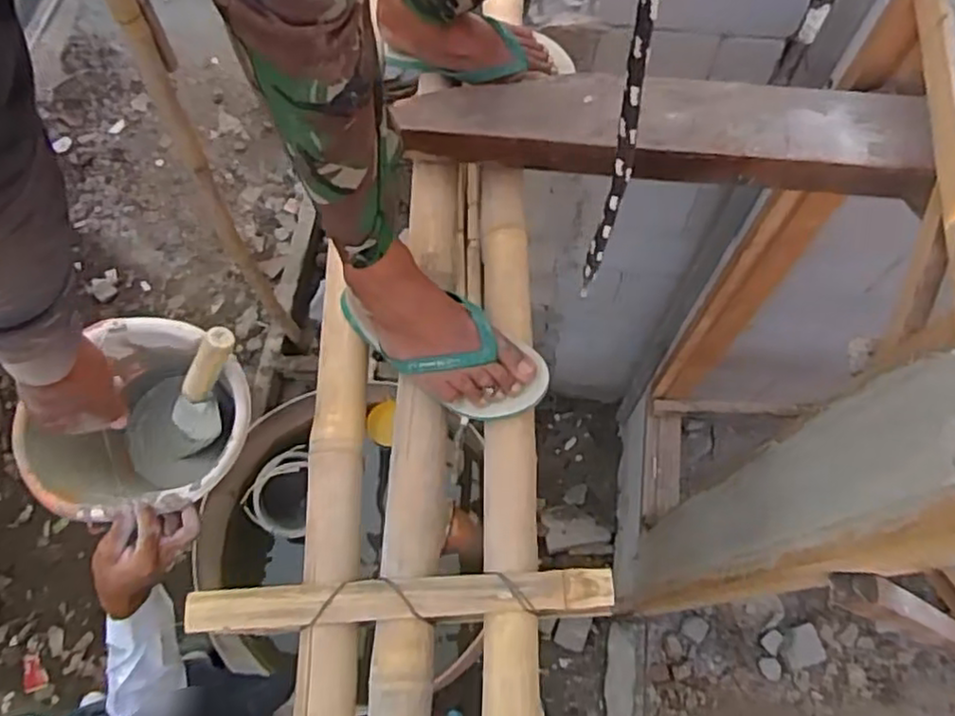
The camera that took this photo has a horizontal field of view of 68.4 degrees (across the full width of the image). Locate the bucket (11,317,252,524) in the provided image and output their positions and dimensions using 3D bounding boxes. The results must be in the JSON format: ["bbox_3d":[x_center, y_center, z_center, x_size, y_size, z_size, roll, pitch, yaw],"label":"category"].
[{"bbox_3d":[-0.399,0.102,0.882,0.217,0.187,0.246,31,71,12],"label":"bucket"}]

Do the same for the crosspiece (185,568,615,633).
[{"bbox_3d":[-0.082,0.254,0.738,0.441,0.034,0.045,-2,68,-1],"label":"crosspiece"}]

